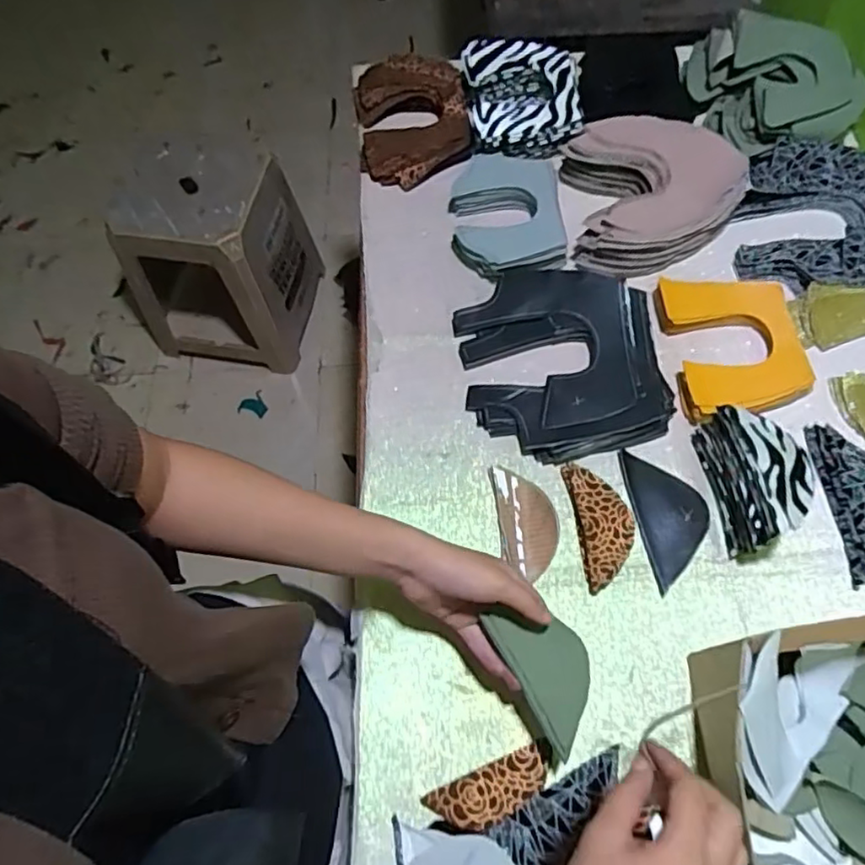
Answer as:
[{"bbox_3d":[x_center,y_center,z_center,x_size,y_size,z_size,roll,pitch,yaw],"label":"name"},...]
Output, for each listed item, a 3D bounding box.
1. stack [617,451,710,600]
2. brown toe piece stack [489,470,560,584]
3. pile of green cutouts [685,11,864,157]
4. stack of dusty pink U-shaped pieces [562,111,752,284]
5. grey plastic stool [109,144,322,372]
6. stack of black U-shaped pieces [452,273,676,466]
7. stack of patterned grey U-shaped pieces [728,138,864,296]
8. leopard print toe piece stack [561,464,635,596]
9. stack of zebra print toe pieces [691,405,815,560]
[{"bbox_3d":[0.218,0.073,0.576,0.063,0.008,0.128,-10,64,-2],"label":"stack"},{"bbox_3d":[0.087,0.081,0.577,0.053,0.011,0.102,-6,64,0],"label":"brown toe piece stack"},{"bbox_3d":[0.404,-0.415,0.734,0.161,0.072,0.170,-9,64,-1],"label":"pile of green cutouts"},{"bbox_3d":[0.246,-0.268,0.699,0.182,0.056,0.177,-3,64,1],"label":"stack of dusty pink U-shaped pieces"},{"bbox_3d":[-0.495,-0.388,1.412,0.400,0.405,0.314,9,66,6],"label":"grey plastic stool"},{"bbox_3d":[0.127,-0.077,0.632,0.191,0.036,0.208,-7,64,-1],"label":"stack of black U-shaped pieces"},{"bbox_3d":[0.427,-0.237,0.687,0.182,0.044,0.182,-5,64,0],"label":"stack of patterned grey U-shaped pieces"},{"bbox_3d":[0.156,0.082,0.572,0.049,0.015,0.113,-8,64,-1],"label":"leopard print toe piece stack"},{"bbox_3d":[0.285,0.038,0.548,0.056,0.067,0.118,-8,64,-1],"label":"stack of zebra print toe pieces"}]

